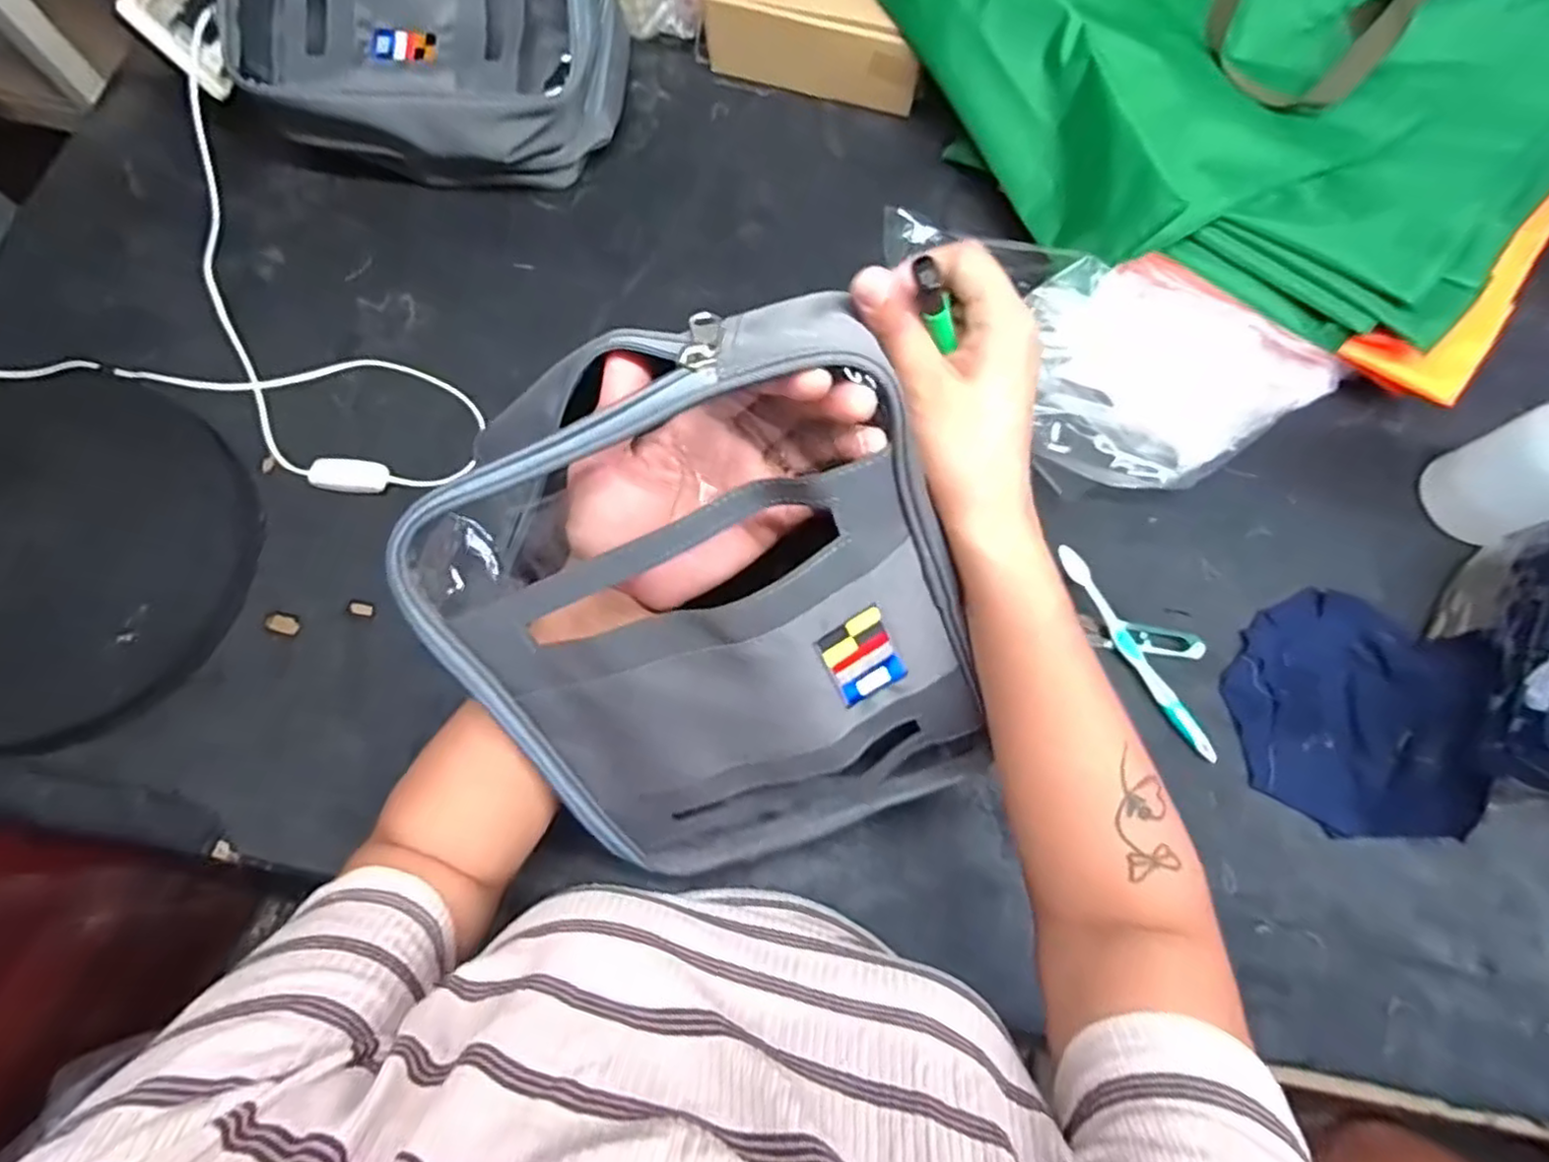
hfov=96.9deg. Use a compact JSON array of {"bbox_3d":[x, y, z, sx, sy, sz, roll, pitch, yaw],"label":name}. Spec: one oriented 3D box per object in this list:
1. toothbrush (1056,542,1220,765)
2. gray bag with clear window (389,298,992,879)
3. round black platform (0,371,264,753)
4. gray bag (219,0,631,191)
[{"bbox_3d":[0.262,0.051,0.499,0.017,0.025,0.176,-32,75,-10],"label":"toothbrush"},{"bbox_3d":[-0.021,0.039,0.332,0.215,0.293,0.063,-17,34,9],"label":"gray bag with clear window"},{"bbox_3d":[-0.530,-0.014,0.503,0.262,0.037,0.276,0,72,-1],"label":"round black platform"},{"bbox_3d":[-0.297,-0.464,0.588,0.297,0.153,0.213,6,72,1],"label":"gray bag"}]

